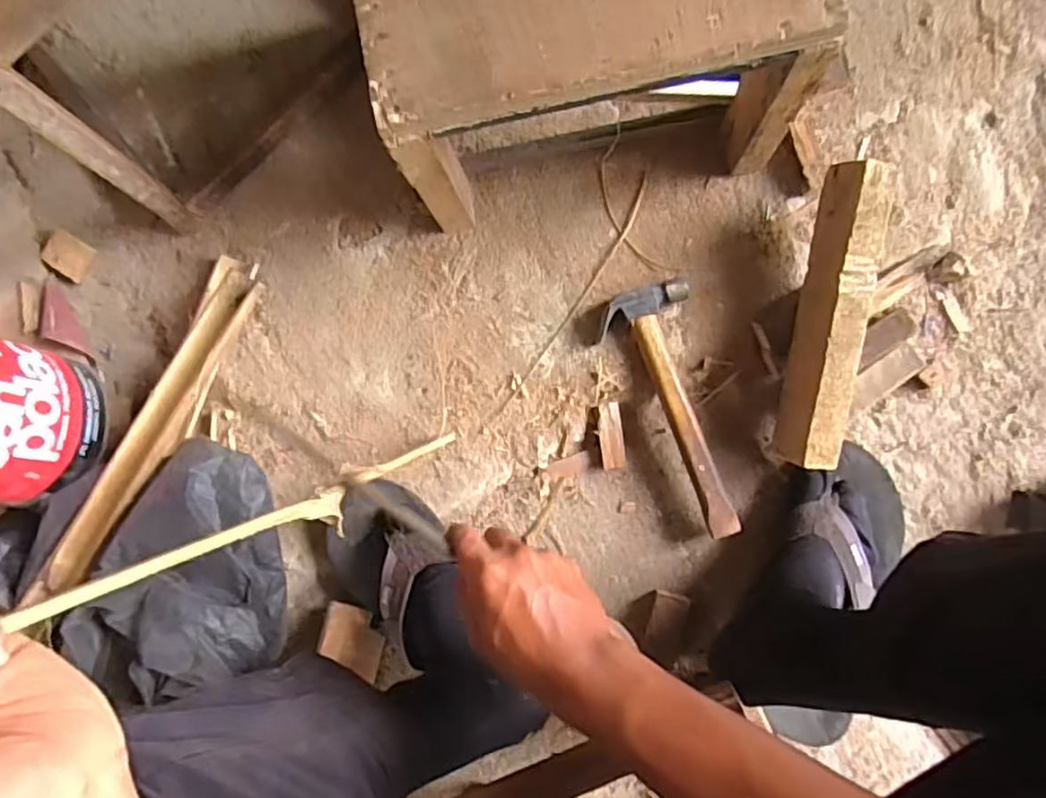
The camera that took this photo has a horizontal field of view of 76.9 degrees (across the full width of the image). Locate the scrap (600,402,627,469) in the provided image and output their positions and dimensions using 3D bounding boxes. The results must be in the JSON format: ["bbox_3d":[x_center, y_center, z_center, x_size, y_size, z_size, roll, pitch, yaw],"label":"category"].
[{"bbox_3d":[0.088,0.037,0.649,0.024,0.008,0.068,-7,101,4],"label":"scrap"}]

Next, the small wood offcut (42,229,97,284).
[{"bbox_3d":[-0.477,-0.151,0.691,0.052,0.008,0.039,34,88,8],"label":"small wood offcut"}]

